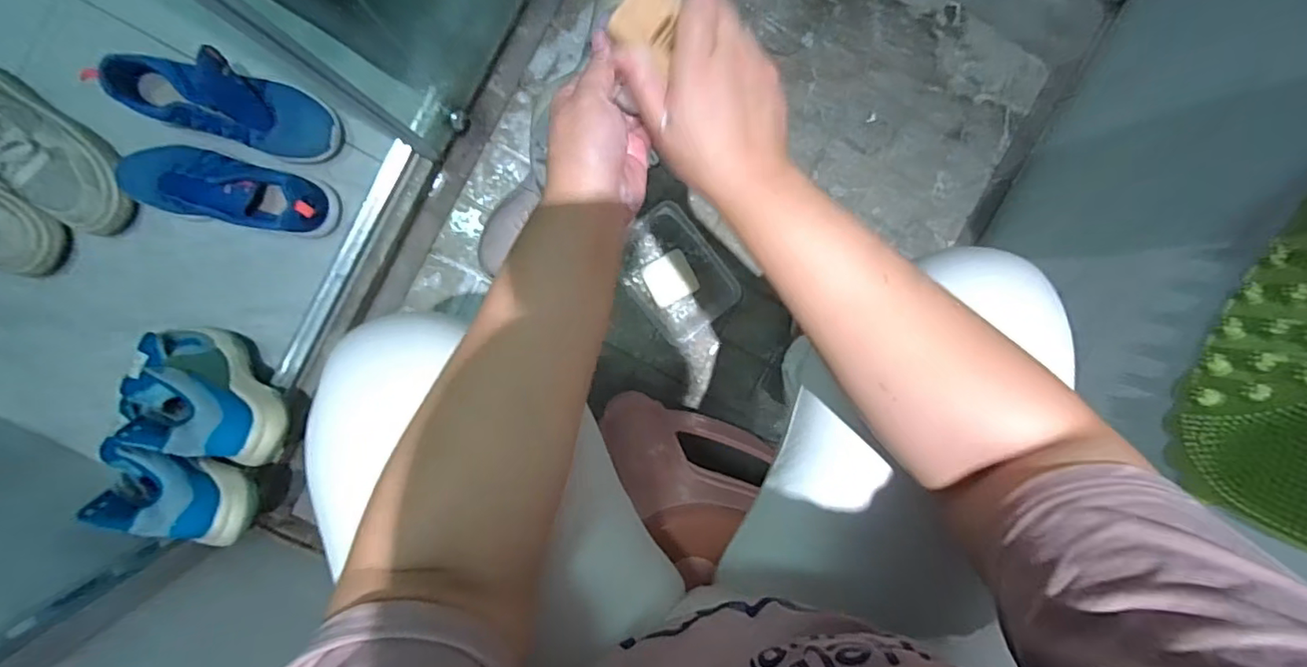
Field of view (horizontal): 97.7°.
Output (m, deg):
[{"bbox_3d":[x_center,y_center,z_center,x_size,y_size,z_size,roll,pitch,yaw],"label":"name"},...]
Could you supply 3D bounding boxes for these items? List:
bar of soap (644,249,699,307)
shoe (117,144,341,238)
[{"bbox_3d":[0.028,-0.084,0.878,0.074,0.032,0.074,-27,98,-2],"label":"bar of soap"},{"bbox_3d":[-0.581,-0.195,0.771,0.271,0.081,0.094,9,95,-6],"label":"shoe"}]

